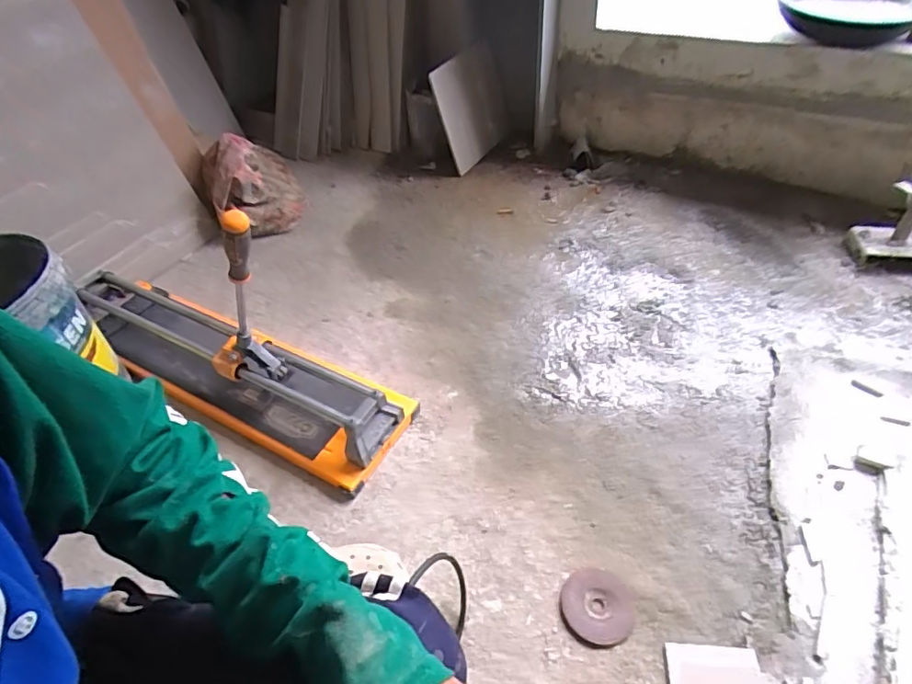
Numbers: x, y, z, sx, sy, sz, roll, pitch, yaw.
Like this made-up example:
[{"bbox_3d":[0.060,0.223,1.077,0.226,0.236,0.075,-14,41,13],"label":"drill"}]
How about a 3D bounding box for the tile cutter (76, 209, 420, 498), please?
[{"bbox_3d":[-0.450,-0.084,0.918,0.756,0.416,0.204,20,48,23],"label":"tile cutter"}]

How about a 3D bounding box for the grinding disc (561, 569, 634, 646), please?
[{"bbox_3d":[0.196,0.365,0.727,0.094,0.004,0.094,-2,43,2],"label":"grinding disc"}]

